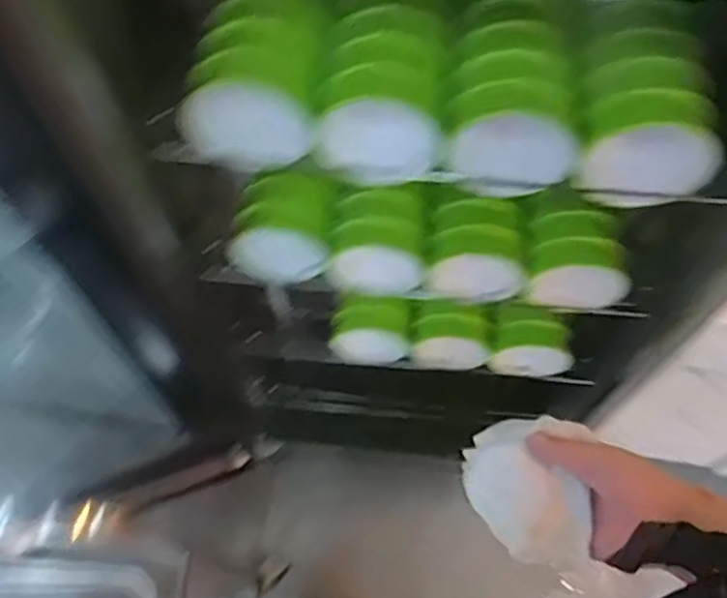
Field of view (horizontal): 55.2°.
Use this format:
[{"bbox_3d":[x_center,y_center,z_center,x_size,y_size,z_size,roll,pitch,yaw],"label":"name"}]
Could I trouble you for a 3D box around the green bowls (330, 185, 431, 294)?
[{"bbox_3d":[0.019,-0.063,0.802,0.115,0.103,0.100,15,64,7],"label":"green bowls"}]

